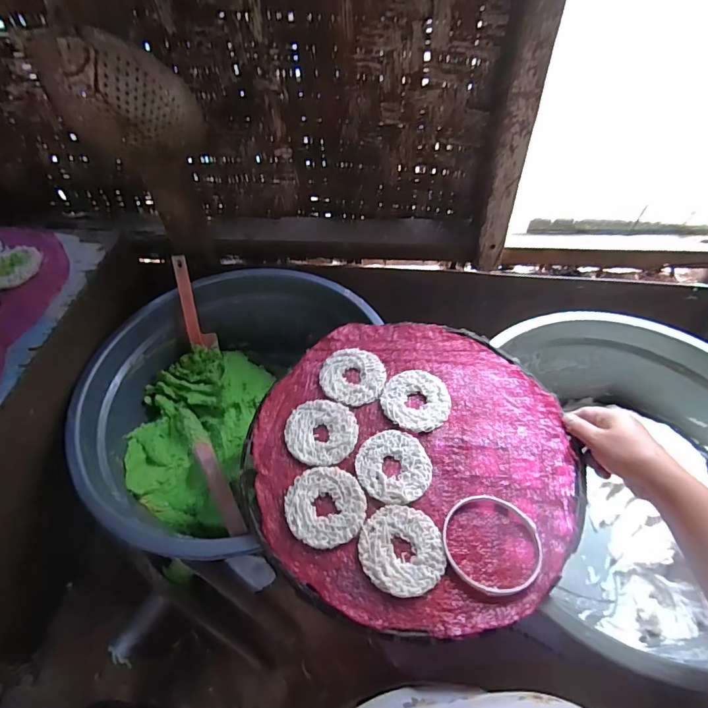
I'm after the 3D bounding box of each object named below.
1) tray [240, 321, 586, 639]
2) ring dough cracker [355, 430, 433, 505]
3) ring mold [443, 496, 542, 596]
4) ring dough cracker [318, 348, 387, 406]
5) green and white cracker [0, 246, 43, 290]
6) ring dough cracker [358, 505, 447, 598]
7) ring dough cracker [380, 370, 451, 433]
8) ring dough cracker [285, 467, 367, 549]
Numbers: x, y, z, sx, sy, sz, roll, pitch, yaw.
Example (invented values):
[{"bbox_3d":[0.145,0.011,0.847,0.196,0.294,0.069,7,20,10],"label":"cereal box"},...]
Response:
[{"bbox_3d":[0.061,0.103,0.463,0.336,0.039,0.332,3,53,-3],"label":"tray"},{"bbox_3d":[0.043,0.120,0.452,0.076,0.005,0.081,-1,52,2],"label":"ring dough cracker"},{"bbox_3d":[0.131,0.179,0.400,0.090,0.017,0.087,-1,52,2],"label":"ring mold"},{"bbox_3d":[-0.002,0.026,0.523,0.081,0.006,0.076,-1,52,2],"label":"ring dough cracker"},{"bbox_3d":[-0.477,-0.124,0.583,0.065,0.005,0.080,18,54,9],"label":"green and white cracker"},{"bbox_3d":[0.046,0.186,0.401,0.077,0.009,0.079,-1,52,2],"label":"ring dough cracker"},{"bbox_3d":[0.075,0.054,0.501,0.080,0.009,0.078,-1,52,2],"label":"ring dough cracker"},{"bbox_3d":[-0.029,0.154,0.429,0.076,0.007,0.081,-1,52,2],"label":"ring dough cracker"}]

